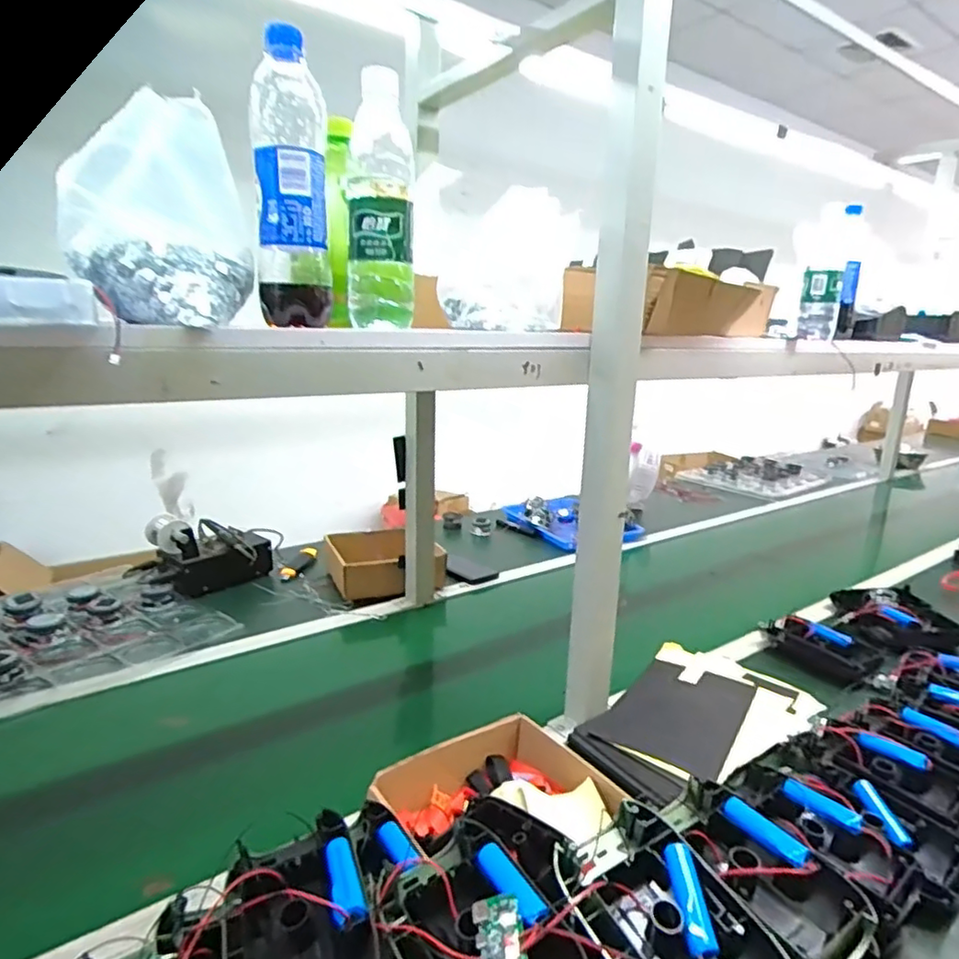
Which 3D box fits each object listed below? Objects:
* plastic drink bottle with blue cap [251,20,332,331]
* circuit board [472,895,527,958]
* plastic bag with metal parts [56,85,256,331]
[{"bbox_3d":[-0.165,-0.251,0.543,0.057,0.225,0.066,-4,15,-23],"label":"plastic drink bottle with blue cap"},{"bbox_3d":[0.013,0.293,0.398,0.030,0.007,0.053,-16,16,-3],"label":"circuit board"},{"bbox_3d":[-0.257,-0.210,0.505,0.138,0.157,0.119,-7,17,-33],"label":"plastic bag with metal parts"}]

